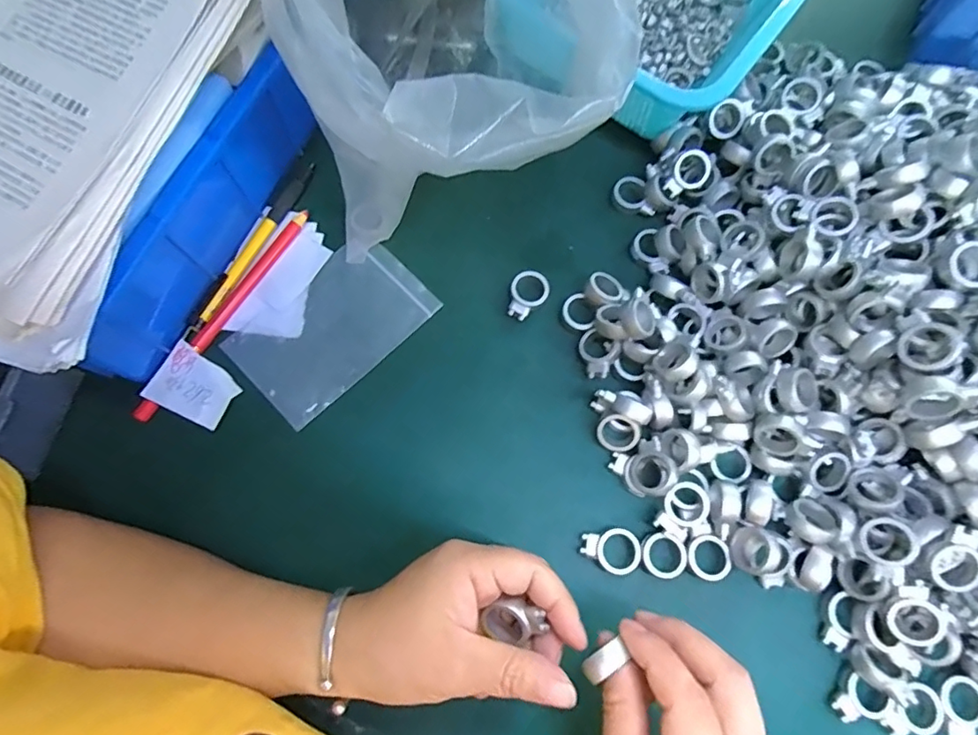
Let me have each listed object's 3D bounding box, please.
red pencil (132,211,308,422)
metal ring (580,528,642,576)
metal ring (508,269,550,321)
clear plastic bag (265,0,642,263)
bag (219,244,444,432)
[{"bbox_3d":[-0.176,-0.038,0.348,0.010,0.005,0.170,38,75,-21],"label":"red pencil"},{"bbox_3d":[0.073,0.109,0.311,0.035,0.007,0.025,11,74,2],"label":"metal ring"},{"bbox_3d":[0.026,-0.050,0.355,0.025,0.007,0.035,33,76,8],"label":"metal ring"},{"bbox_3d":[-0.029,-0.167,0.295,0.147,0.172,0.174,-39,79,-11],"label":"clear plastic bag"},{"bbox_3d":[-0.104,-0.027,0.352,0.126,0.006,0.077,-43,82,-12],"label":"bag"}]

